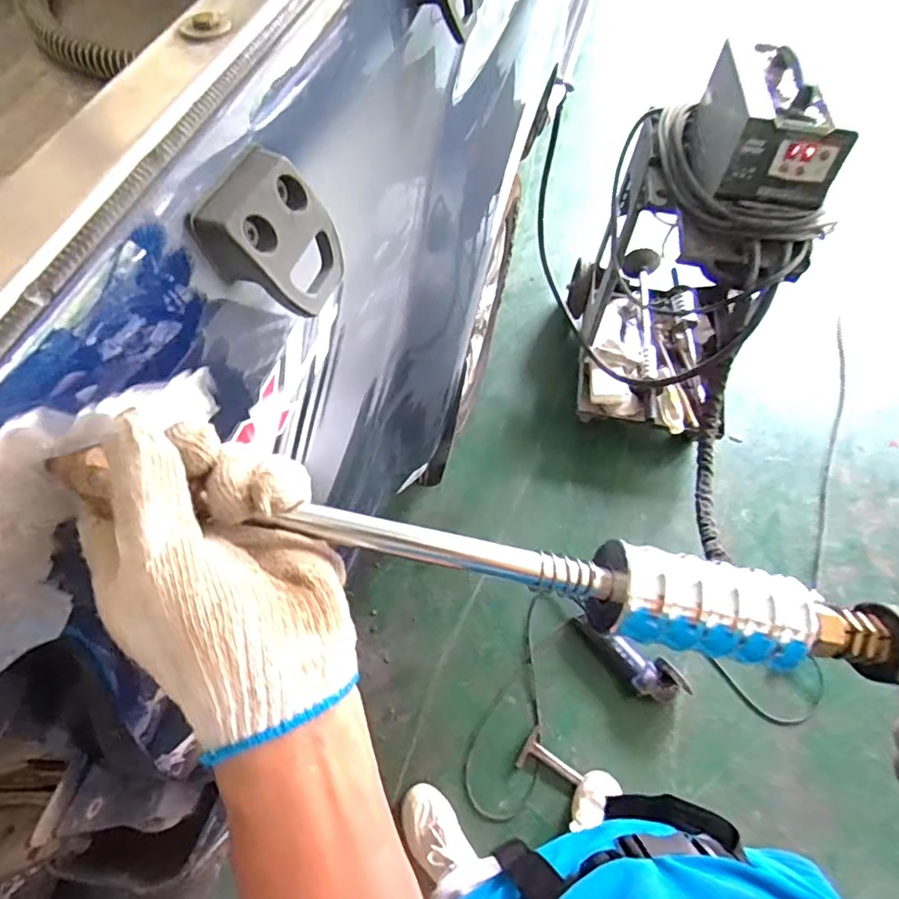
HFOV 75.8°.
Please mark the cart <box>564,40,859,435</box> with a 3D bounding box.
[{"bbox_3d":[0.539,-0.443,1.367,0.432,0.813,0.675,21,62,7],"label":"cart"}]

